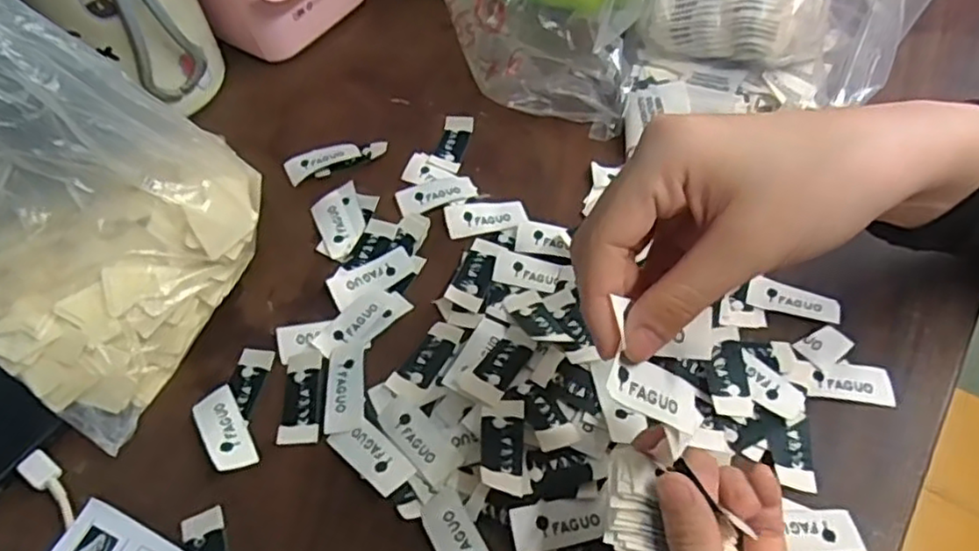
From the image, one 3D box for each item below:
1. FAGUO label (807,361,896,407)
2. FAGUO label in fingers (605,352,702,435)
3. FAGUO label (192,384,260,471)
[{"bbox_3d":[0.175,0.051,0.325,0.039,0.004,0.019,8,62,9],"label":"FAGUO label"},{"bbox_3d":[0.061,0.042,0.243,0.038,0.004,0.019,25,68,-12],"label":"FAGUO label in fingers"},{"bbox_3d":[-0.129,0.074,0.325,0.020,0.005,0.045,-26,58,-20],"label":"FAGUO label"}]

